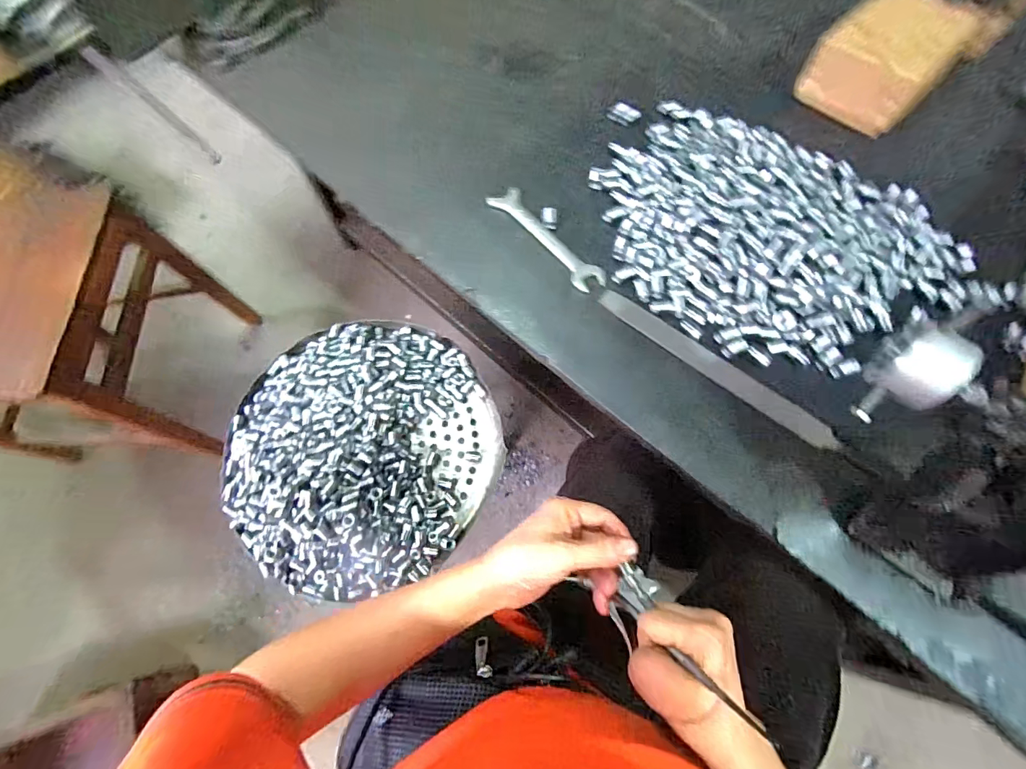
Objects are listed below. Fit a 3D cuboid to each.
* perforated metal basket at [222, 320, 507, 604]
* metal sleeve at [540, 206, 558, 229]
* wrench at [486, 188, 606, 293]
[{"bbox_3d":[-0.209,0.085,0.617,0.366,0.075,0.365,40,75,16],"label":"perforated metal basket"},{"bbox_3d":[0.041,-0.191,0.507,0.019,0.013,0.020,6,69,4],"label":"metal sleeve"},{"bbox_3d":[0.039,-0.170,0.509,0.034,0.005,0.171,-36,72,-12],"label":"wrench"}]

